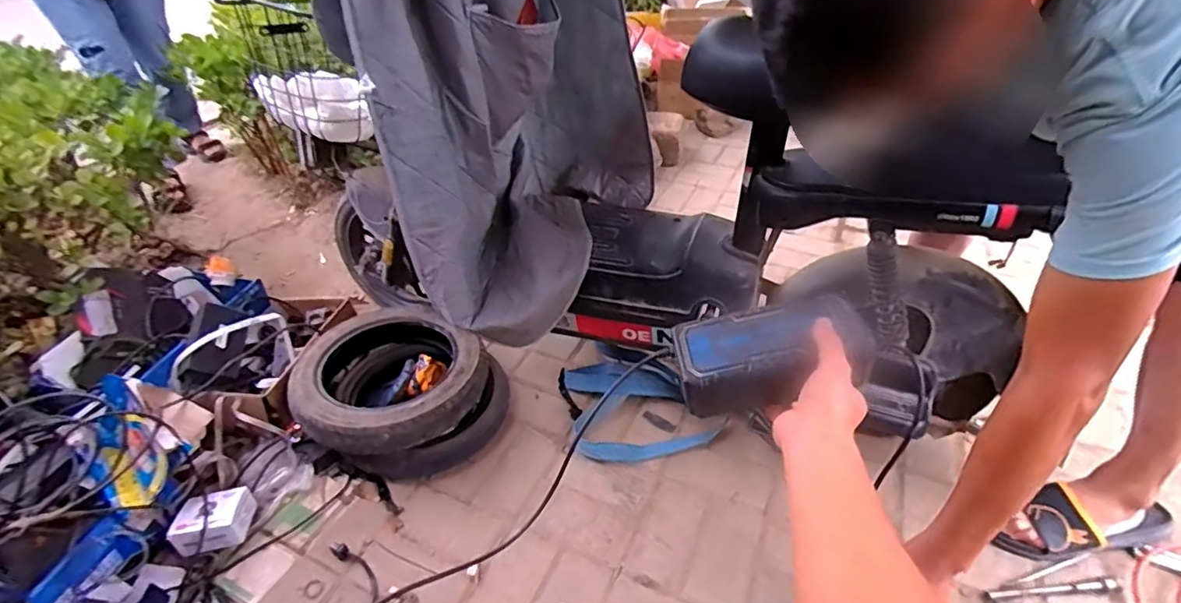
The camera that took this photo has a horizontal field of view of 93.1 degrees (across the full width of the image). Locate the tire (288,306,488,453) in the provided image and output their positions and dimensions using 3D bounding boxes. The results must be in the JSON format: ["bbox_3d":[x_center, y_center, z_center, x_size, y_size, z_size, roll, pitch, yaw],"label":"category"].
[{"bbox_3d":[-0.382,0.138,1.072,0.335,0.071,0.344,0,38,0],"label":"tire"}]

